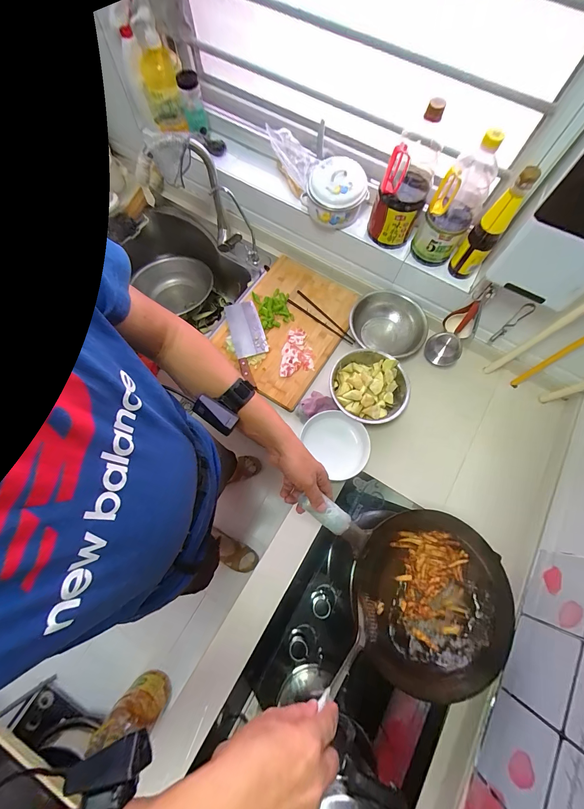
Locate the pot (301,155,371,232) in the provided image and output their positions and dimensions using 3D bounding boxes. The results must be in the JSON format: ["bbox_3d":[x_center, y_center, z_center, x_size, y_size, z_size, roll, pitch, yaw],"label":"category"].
[{"bbox_3d":[0.117,-0.565,0.840,0.163,0.122,0.147,9,71,1],"label":"pot"}]

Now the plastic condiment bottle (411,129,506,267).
[{"bbox_3d":[0.382,-0.463,0.706,0.106,0.283,0.104,23,72,6],"label":"plastic condiment bottle"}]

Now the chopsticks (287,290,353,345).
[{"bbox_3d":[0.099,-0.271,0.948,0.244,0.015,0.055,37,74,10],"label":"chopsticks"}]

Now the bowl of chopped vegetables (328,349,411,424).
[{"bbox_3d":[0.207,-0.048,0.838,0.201,0.080,0.208,1,71,-2],"label":"bowl of chopped vegetables"}]

